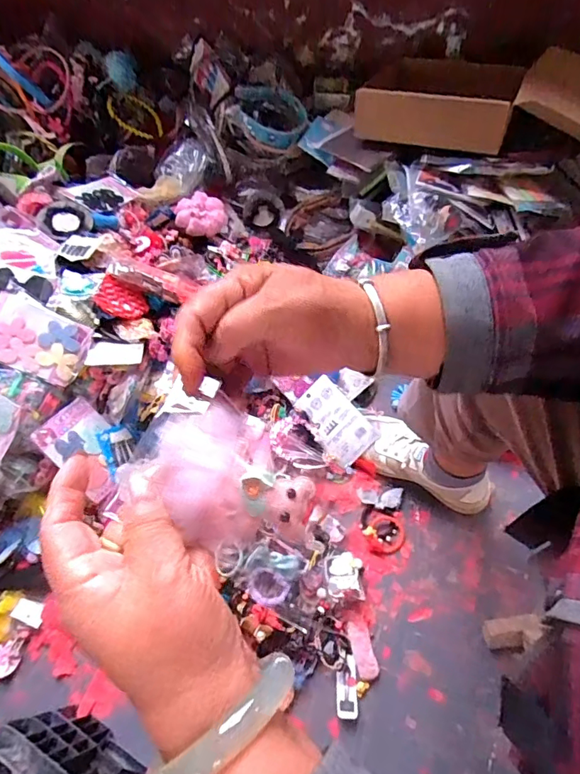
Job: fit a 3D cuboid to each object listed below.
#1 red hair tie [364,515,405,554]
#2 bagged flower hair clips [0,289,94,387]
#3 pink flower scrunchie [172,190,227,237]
[{"bbox_3d":[0.149,0.227,0.733,0.054,0.011,0.057,-1,64,2],"label":"red hair tie"},{"bbox_3d":[-0.380,-0.072,0.708,0.141,0.014,0.099,26,80,-13],"label":"bagged flower hair clips"},{"bbox_3d":[-0.173,-0.339,0.929,0.092,0.028,0.088,-1,64,2],"label":"pink flower scrunchie"}]

